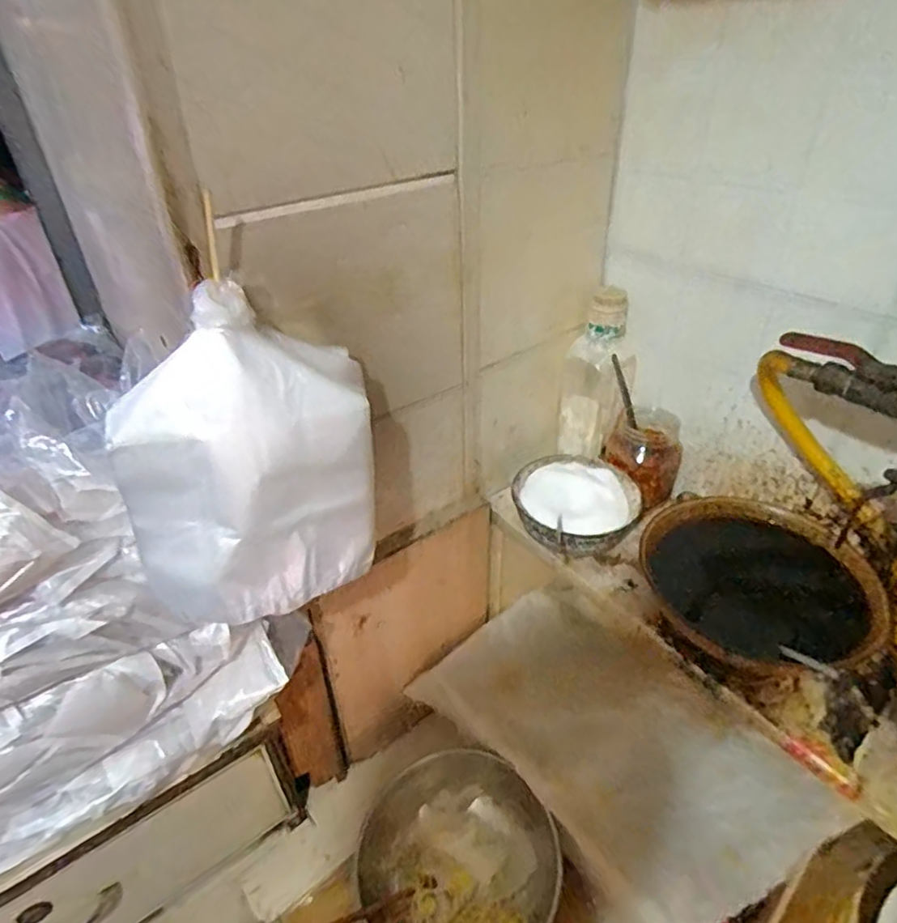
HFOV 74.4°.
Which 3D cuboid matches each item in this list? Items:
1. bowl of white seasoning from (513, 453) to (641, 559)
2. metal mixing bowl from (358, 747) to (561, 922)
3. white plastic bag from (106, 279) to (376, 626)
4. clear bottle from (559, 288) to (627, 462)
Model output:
[{"bbox_3d":[0.146,0.054,0.683,0.135,0.053,0.140,-2,35,1],"label":"bowl of white seasoning"},{"bbox_3d":[0.015,0.440,0.652,0.211,0.074,0.198,-2,35,1],"label":"metal mixing bowl"},{"bbox_3d":[-0.151,0.005,0.467,0.197,0.218,0.096,-19,38,-22],"label":"white plastic bag"},{"bbox_3d":[0.180,-0.104,0.721,0.066,0.194,0.071,-18,38,-21],"label":"clear bottle"}]

